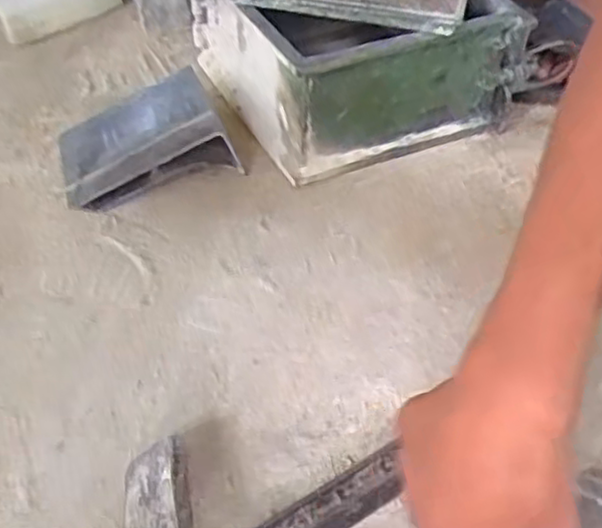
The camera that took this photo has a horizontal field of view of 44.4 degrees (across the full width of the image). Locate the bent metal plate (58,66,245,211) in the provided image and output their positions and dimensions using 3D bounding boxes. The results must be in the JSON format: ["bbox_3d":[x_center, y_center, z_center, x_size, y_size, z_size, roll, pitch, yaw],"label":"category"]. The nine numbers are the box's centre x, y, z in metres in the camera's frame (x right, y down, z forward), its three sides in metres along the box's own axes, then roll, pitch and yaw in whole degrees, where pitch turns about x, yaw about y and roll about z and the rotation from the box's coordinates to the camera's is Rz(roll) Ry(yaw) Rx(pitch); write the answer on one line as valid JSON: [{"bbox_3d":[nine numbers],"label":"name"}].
[{"bbox_3d":[-0.134,-0.107,0.637,0.146,0.063,0.099,-13,52,-13],"label":"bent metal plate"}]

